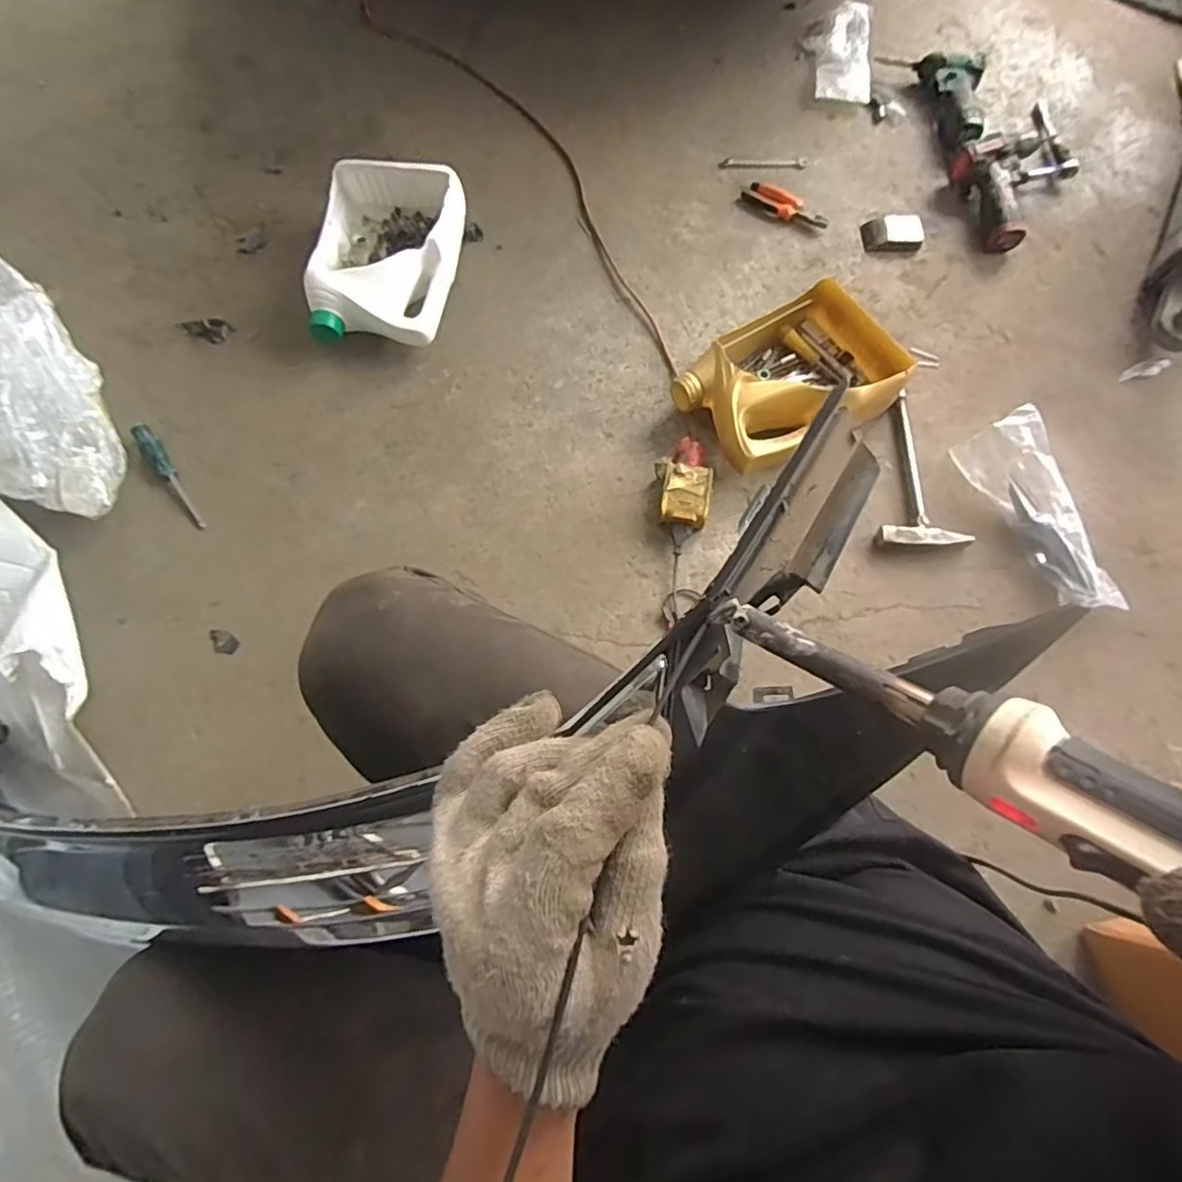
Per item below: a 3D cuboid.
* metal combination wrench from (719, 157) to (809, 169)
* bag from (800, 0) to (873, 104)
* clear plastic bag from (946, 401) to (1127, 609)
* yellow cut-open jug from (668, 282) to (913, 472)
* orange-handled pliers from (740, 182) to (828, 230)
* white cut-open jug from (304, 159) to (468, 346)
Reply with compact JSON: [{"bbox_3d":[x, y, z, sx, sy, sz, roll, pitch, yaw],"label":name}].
[{"bbox_3d":[0.312,-0.768,1.101,0.159,0.007,0.025,-3,73,-1],"label":"metal combination wrench"},{"bbox_3d":[0.470,-1.033,1.175,0.126,0.025,0.254,7,73,2],"label":"bag"},{"bbox_3d":[0.616,-0.103,0.838,0.081,0.086,0.286,-19,74,-6],"label":"clear plastic bag"},{"bbox_3d":[0.291,-0.300,0.904,0.287,0.094,0.222,-37,76,-11],"label":"yellow cut-open jug"},{"bbox_3d":[0.333,-0.665,1.059,0.157,0.021,0.052,36,76,11],"label":"orange-handled pliers"},{"bbox_3d":[-0.327,-0.536,0.980,0.225,0.092,0.306,6,73,2],"label":"white cut-open jug"}]

